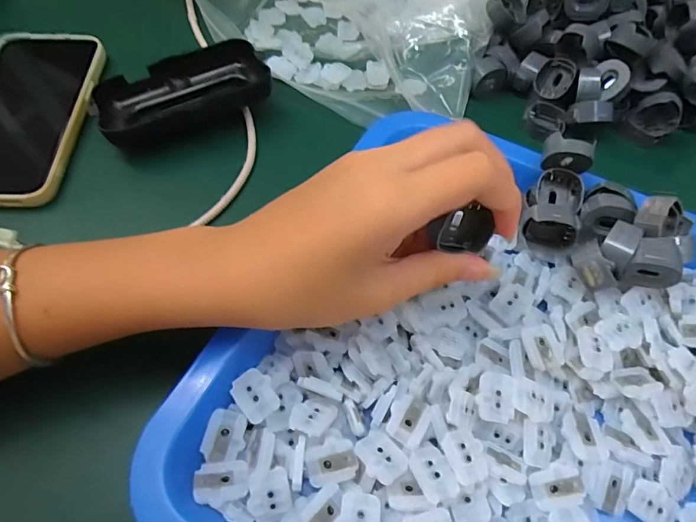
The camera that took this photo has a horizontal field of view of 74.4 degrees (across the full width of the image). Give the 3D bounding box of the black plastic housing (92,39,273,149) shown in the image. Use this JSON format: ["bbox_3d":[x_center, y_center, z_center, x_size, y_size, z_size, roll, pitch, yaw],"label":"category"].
[{"bbox_3d":[-0.109,-0.110,0.298,0.104,0.028,0.051,-30,65,-18],"label":"black plastic housing"}]

